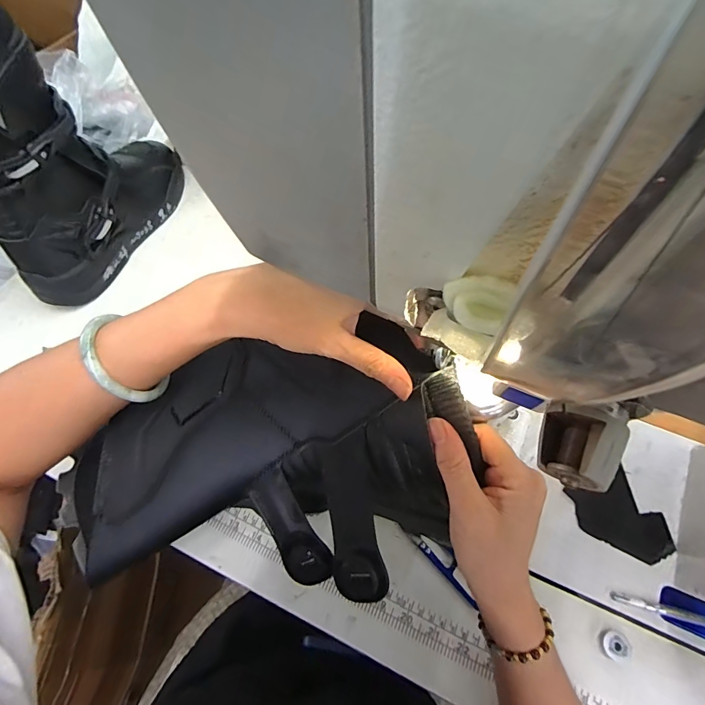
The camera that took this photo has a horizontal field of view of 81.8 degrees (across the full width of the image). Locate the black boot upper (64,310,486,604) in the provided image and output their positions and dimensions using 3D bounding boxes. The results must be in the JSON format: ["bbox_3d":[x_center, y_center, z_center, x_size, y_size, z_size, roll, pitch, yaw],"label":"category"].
[{"bbox_3d":[-0.071,0.057,0.280,0.272,0.098,0.172,3,60,2],"label":"black boot upper"}]

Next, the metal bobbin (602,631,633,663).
[{"bbox_3d":[0.224,0.248,0.343,0.022,0.011,0.021,0,60,0],"label":"metal bobbin"}]

